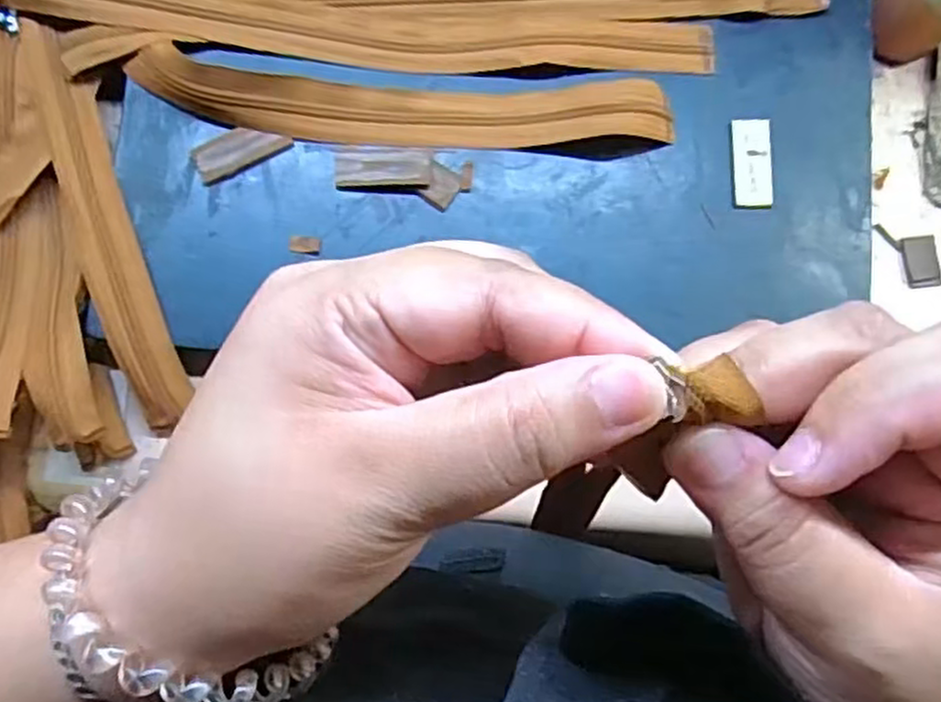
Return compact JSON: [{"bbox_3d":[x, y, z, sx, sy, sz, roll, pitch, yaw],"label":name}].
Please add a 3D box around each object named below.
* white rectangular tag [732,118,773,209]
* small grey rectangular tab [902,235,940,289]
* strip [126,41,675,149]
[{"bbox_3d":[0.154,-0.103,0.398,0.020,0.004,0.050,2,82,-5],"label":"white rectangular tag"},{"bbox_3d":[0.262,-0.052,0.424,0.023,0.004,0.030,-6,82,-6],"label":"small grey rectangular tab"},{"bbox_3d":[-0.030,-0.125,0.371,0.266,0.017,0.039,2,82,-5],"label":"strip"}]

